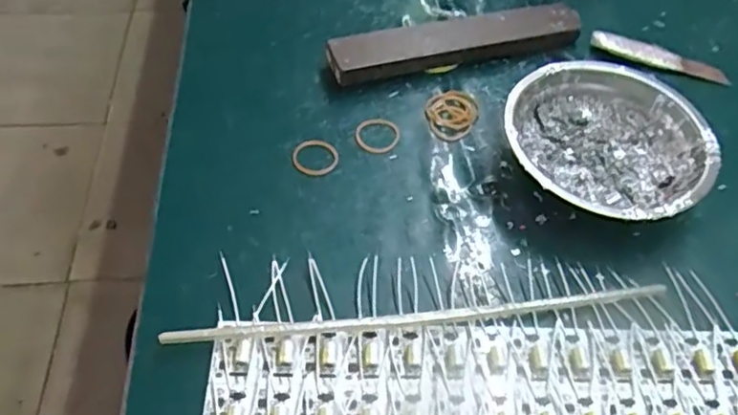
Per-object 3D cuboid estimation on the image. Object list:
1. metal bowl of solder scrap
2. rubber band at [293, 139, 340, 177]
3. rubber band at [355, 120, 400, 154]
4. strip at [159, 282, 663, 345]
[{"bbox_3d":[0.154,-0.038,0.401,0.121,0.039,0.124,1,54,-1],"label":"metal bowl of solder scrap"},{"bbox_3d":[-0.036,-0.034,0.411,0.031,0.004,0.030,1,54,-1],"label":"rubber band"},{"bbox_3d":[0.006,-0.050,0.425,0.030,0.004,0.032,1,54,-1],"label":"rubber band"},{"bbox_3d":[0.029,0.060,0.339,0.275,0.010,0.010,-5,54,-6],"label":"strip"}]

